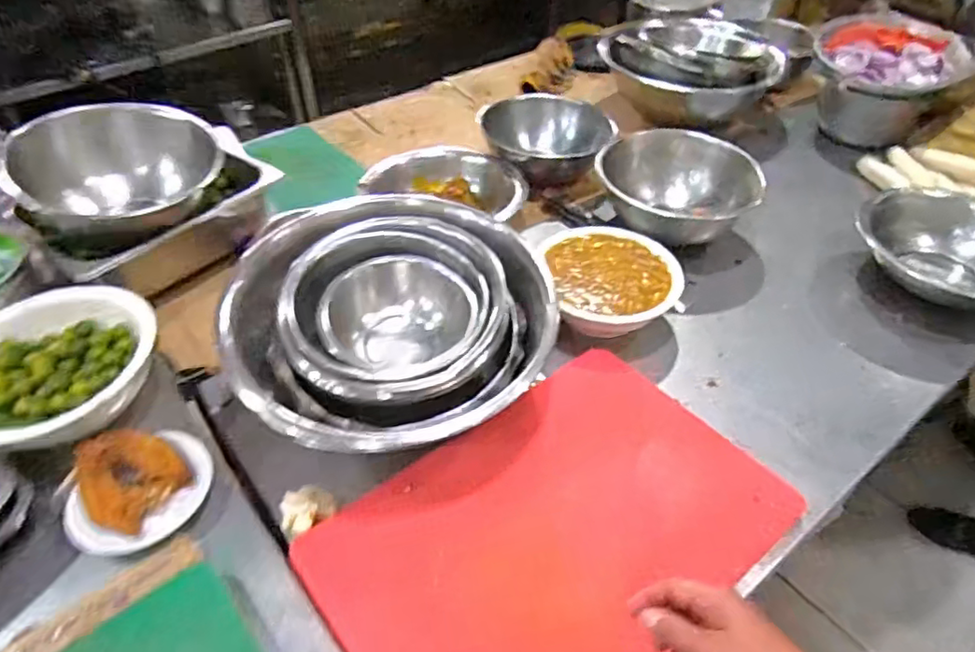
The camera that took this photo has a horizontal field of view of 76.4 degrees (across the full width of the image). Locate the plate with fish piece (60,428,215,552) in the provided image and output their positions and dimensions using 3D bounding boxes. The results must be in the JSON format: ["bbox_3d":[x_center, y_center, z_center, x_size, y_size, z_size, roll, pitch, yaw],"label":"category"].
[{"bbox_3d":[-0.370,0.165,0.653,0.138,0.047,0.135,-34,50,-29],"label":"plate with fish piece"}]

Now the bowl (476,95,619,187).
[{"bbox_3d":[0.112,-0.344,1.150,0.245,0.083,0.198,-1,42,4],"label":"bowl"}]

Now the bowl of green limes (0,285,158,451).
[{"bbox_3d":[-0.514,0.052,0.736,0.213,0.071,0.216,-3,42,2],"label":"bowl of green limes"}]

